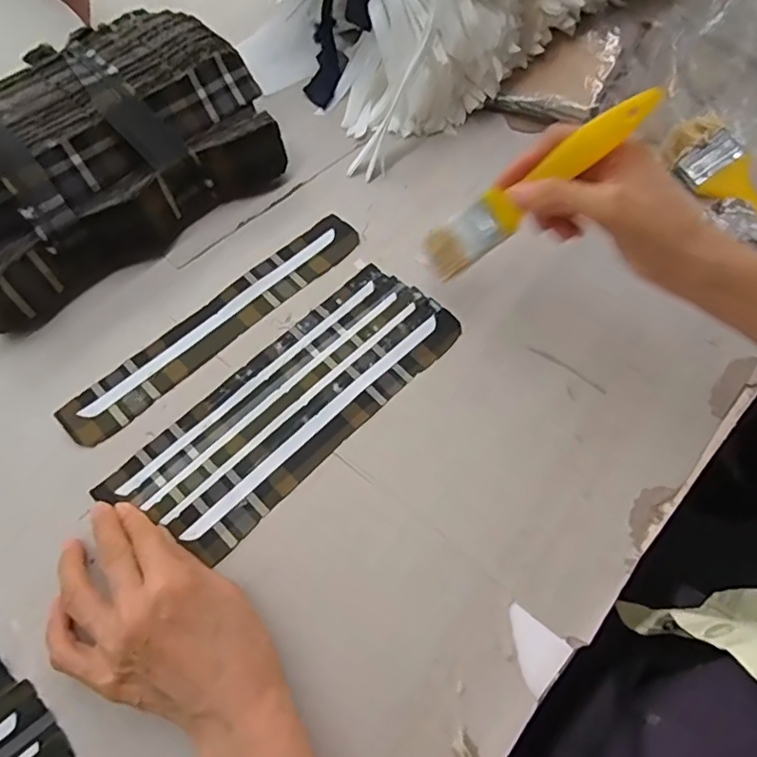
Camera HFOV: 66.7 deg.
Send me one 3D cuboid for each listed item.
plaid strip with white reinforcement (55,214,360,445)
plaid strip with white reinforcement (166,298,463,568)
[{"bbox_3d":[-0.118,-0.045,0.437,0.039,0.005,0.258,42,70,16],"label":"plaid strip with white reinforcement"},{"bbox_3d":[-0.032,0.026,0.403,0.038,0.004,0.244,42,70,16],"label":"plaid strip with white reinforcement"}]

